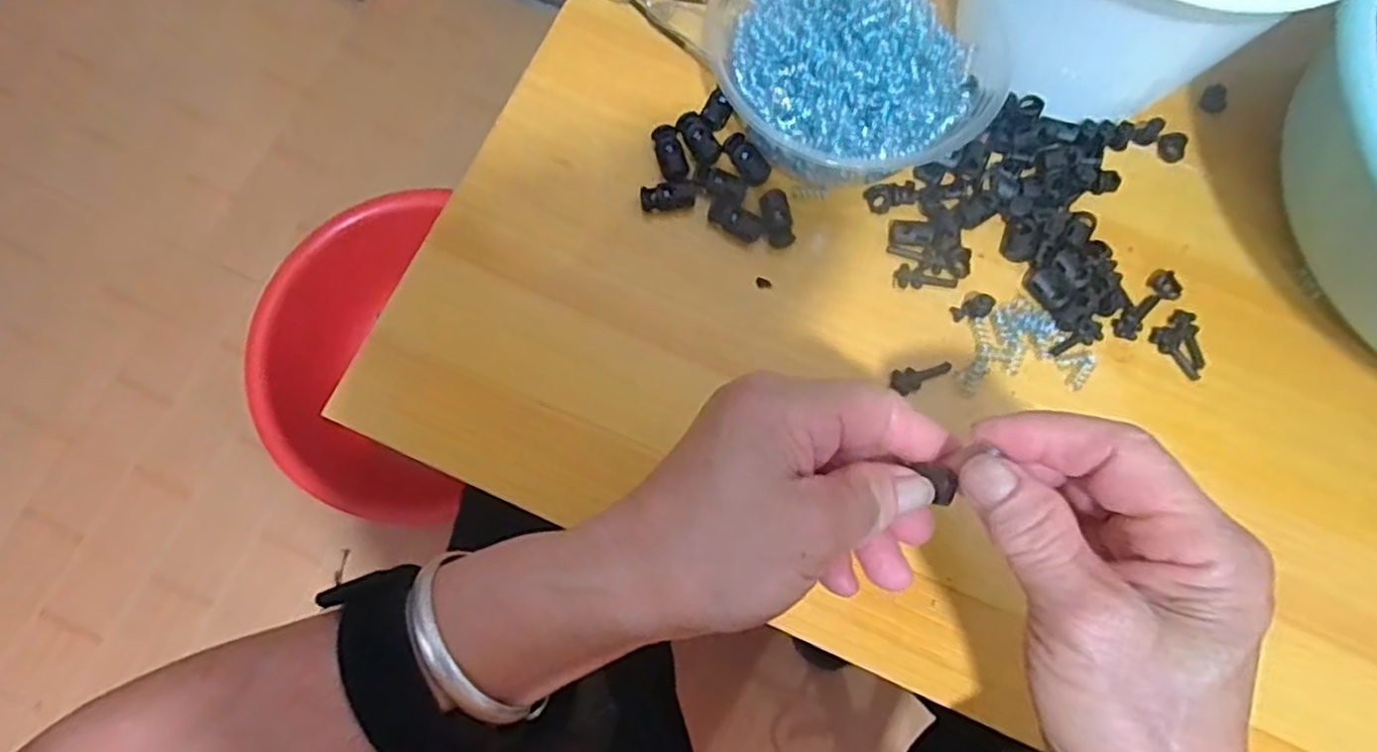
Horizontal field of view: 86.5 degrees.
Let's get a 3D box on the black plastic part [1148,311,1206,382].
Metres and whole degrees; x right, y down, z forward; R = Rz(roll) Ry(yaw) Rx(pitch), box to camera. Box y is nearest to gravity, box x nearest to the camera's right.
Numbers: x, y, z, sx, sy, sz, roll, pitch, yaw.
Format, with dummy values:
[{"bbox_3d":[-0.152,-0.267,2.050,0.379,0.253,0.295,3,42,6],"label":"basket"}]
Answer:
[{"bbox_3d":[0.241,-0.017,0.352,0.025,0.004,0.029,-41,81,-10],"label":"black plastic part"}]

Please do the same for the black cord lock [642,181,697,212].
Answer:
[{"bbox_3d":[-0.009,-0.090,0.365,0.028,0.008,0.011,-8,76,-3],"label":"black cord lock"}]

